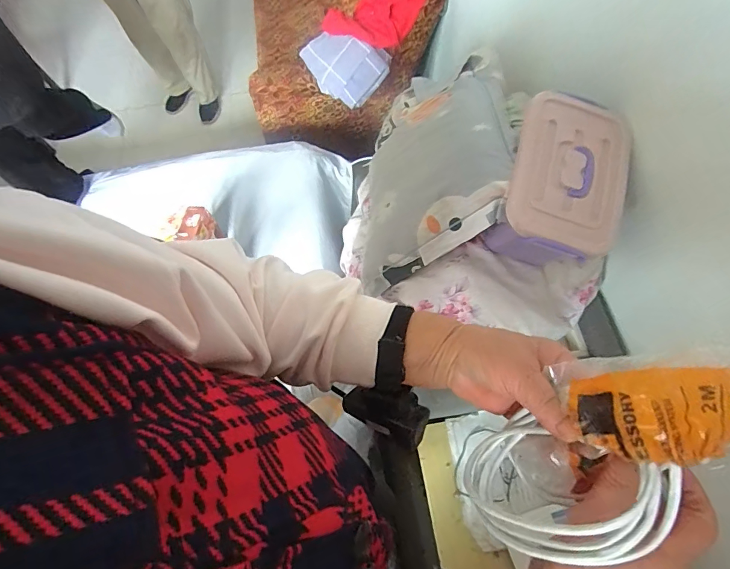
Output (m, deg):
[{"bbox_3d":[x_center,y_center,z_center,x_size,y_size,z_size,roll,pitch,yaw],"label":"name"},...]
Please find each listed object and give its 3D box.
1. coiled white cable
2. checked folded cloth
[{"bbox_3d":[0.110,0.125,0.250,0.027,0.122,0.076,35,74,-29],"label":"coiled white cable"},{"bbox_3d":[-0.077,-0.728,1.390,0.298,0.049,0.195,21,111,2],"label":"checked folded cloth"}]

